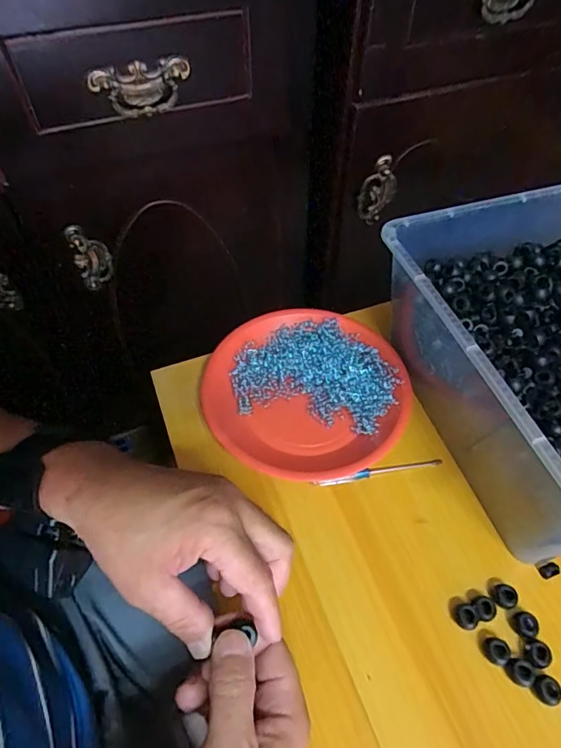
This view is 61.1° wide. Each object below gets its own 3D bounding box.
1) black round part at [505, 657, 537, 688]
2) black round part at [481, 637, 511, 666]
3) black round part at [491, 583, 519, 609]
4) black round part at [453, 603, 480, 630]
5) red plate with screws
[{"bbox_3d":[0.170,0.211,0.336,0.018,0.007,0.017,0,55,0],"label":"black round part"},{"bbox_3d":[0.156,0.200,0.344,0.016,0.009,0.018,-11,55,-9],"label":"black round part"},{"bbox_3d":[0.172,0.171,0.365,0.015,0.014,0.018,-26,59,-18],"label":"black round part"},{"bbox_3d":[0.140,0.183,0.357,0.017,0.010,0.017,0,55,0],"label":"black round part"},{"bbox_3d":[0.027,0.016,0.474,0.189,0.030,0.191,0,55,0],"label":"red plate with screws"}]

